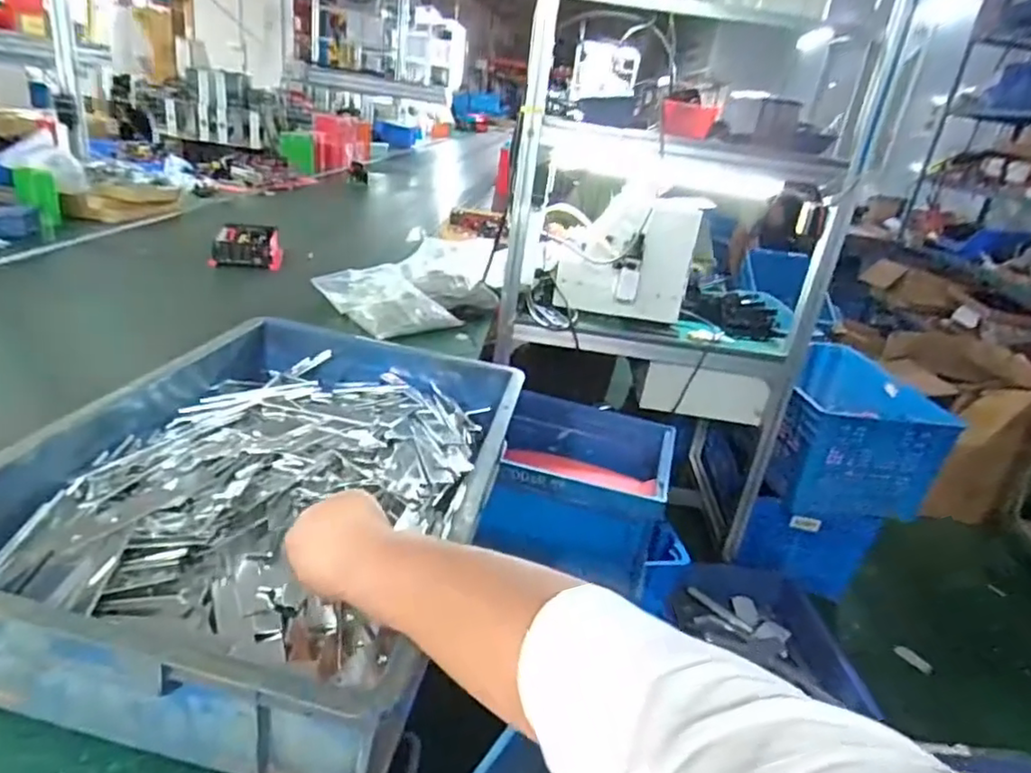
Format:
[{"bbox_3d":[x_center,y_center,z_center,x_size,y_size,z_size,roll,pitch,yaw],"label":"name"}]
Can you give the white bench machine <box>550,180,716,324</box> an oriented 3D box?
[{"bbox_3d":[0.285,-0.348,1.639,0.329,0.287,0.231,9,24,3],"label":"white bench machine"}]

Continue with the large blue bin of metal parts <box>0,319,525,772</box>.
[{"bbox_3d":[-0.249,0.102,0.706,0.401,0.129,0.600,10,24,4],"label":"large blue bin of metal parts"}]

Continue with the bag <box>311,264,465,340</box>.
[{"bbox_3d":[-0.294,-0.187,1.439,0.207,0.092,0.292,-14,32,-40],"label":"bag"}]

